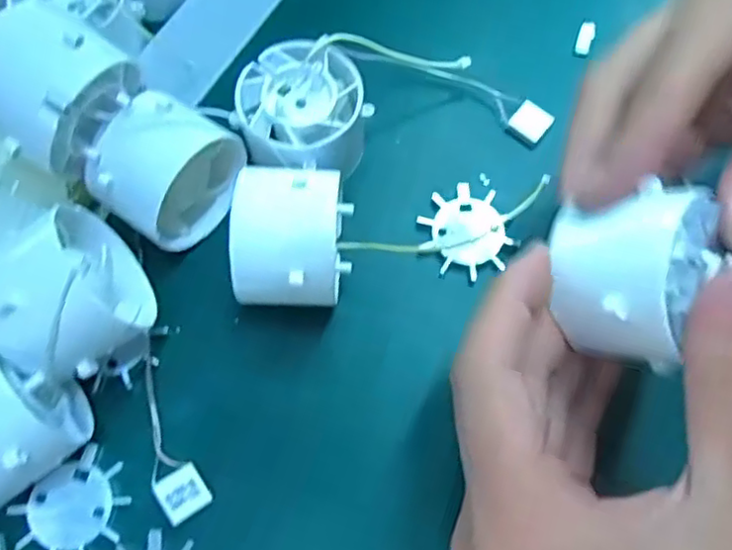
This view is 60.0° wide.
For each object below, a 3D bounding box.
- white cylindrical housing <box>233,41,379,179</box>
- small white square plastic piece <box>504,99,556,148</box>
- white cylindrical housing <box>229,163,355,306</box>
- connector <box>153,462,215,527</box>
[{"bbox_3d":[-0.027,-0.062,0.263,0.051,0.038,0.054,0,69,0],"label":"white cylindrical housing"},{"bbox_3d":[0.072,-0.066,0.280,0.016,0.006,0.018,35,73,13],"label":"small white square plastic piece"},{"bbox_3d":[-0.027,-0.013,0.236,0.042,0.042,0.050,-2,68,-1],"label":"white cylindrical housing"},{"bbox_3d":[-0.065,0.077,0.223,0.015,0.007,0.017,-34,77,-12],"label":"connector"}]

